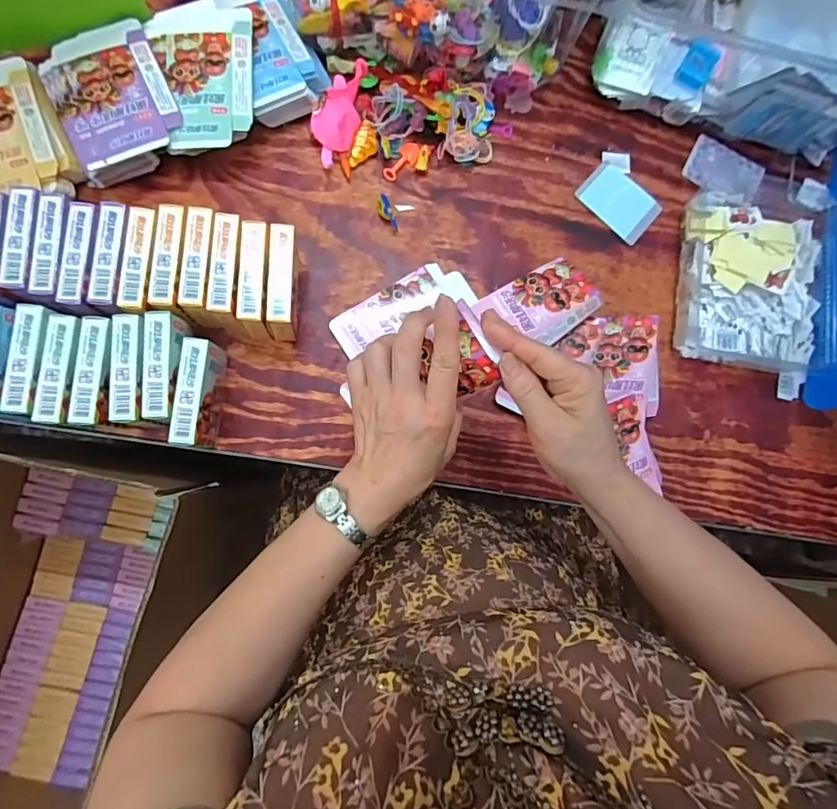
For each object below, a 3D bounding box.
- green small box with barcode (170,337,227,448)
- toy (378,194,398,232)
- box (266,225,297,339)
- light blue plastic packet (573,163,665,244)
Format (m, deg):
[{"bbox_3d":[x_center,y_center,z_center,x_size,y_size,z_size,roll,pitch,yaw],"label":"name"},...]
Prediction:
[{"bbox_3d":[-0.197,-0.008,0.442,0.025,0.065,0.090,6,82,-6],"label":"green small box with barcode"},{"bbox_3d":[-0.034,-0.205,0.514,0.015,0.010,0.043,-18,85,-8],"label":"toy"},{"bbox_3d":[-0.127,-0.112,0.462,0.024,0.066,0.091,5,82,-6],"label":"box"},{"bbox_3d":[0.233,-0.234,0.556,0.089,0.004,0.066,42,80,0],"label":"light blue plastic packet"}]

